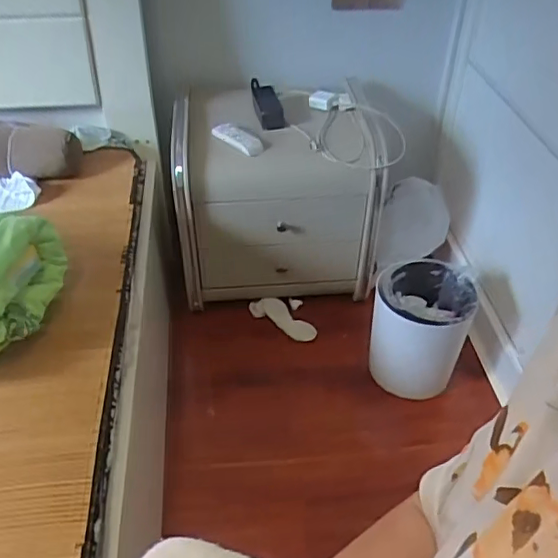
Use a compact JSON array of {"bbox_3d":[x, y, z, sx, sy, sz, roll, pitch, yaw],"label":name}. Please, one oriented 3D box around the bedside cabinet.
[{"bbox_3d":[0.008,-0.230,1.516,0.489,0.444,0.390,1,41,0],"label":"bedside cabinet"}]

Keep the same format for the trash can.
[{"bbox_3d":[0.316,0.135,1.322,0.205,0.281,0.221,0,41,0],"label":"trash can"}]

